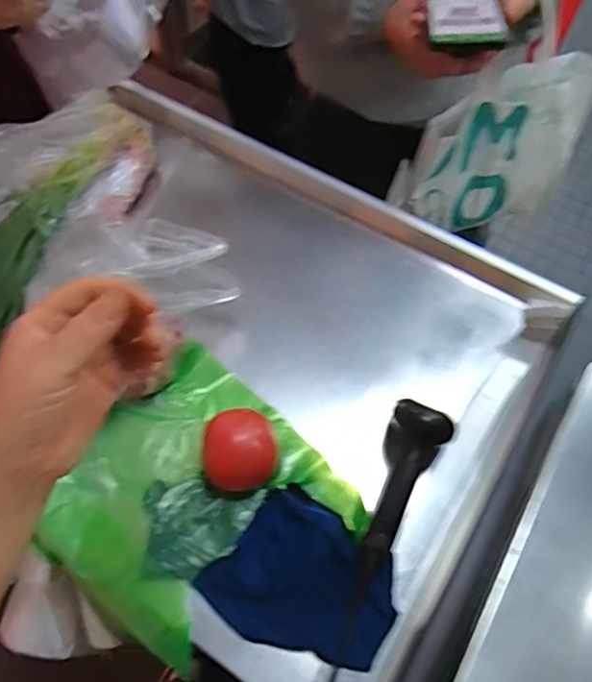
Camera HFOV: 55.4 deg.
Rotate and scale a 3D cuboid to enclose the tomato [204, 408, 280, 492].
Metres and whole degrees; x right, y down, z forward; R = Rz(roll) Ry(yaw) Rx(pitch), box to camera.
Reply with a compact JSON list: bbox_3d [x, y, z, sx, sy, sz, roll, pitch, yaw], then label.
[{"bbox_3d":[-0.051,0.106,0.537,0.067,0.054,0.067,0,60,-1],"label":"tomato"}]

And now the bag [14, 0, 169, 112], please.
[{"bbox_3d":[-0.229,-0.429,0.698,0.092,0.117,0.269,30,84,16],"label":"bag"}]

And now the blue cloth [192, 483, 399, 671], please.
[{"bbox_3d":[0.011,0.219,0.507,0.156,0.025,0.125,31,64,16],"label":"blue cloth"}]

